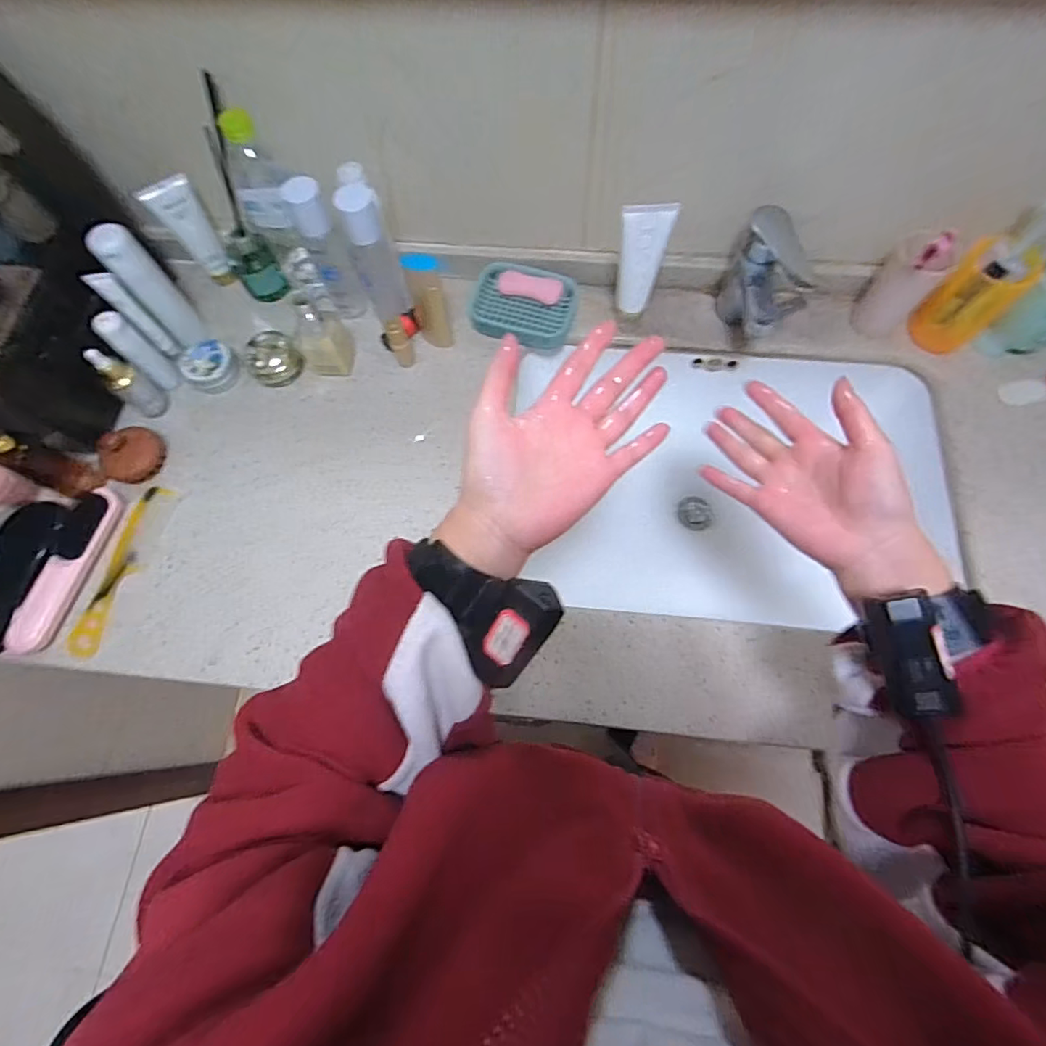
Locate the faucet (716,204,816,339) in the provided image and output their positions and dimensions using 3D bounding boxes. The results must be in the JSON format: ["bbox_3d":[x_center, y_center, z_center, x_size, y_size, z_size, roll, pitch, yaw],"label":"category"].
[{"bbox_3d":[0.290,-0.274,0.650,0.078,0.137,0.127,16,71,7],"label":"faucet"}]

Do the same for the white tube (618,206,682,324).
[{"bbox_3d":[0.140,-0.310,0.635,0.056,0.136,0.037,11,71,6],"label":"white tube"}]

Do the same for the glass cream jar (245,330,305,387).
[{"bbox_3d":[-0.336,-0.222,0.706,0.064,0.035,0.074,-41,74,-12],"label":"glass cream jar"}]

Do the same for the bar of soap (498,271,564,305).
[{"bbox_3d":[0.010,-0.321,0.718,0.088,0.012,0.034,15,71,7],"label":"bar of soap"}]

